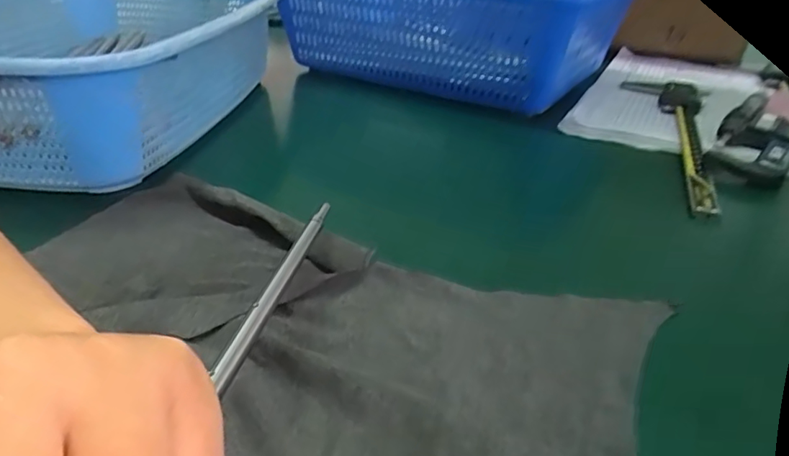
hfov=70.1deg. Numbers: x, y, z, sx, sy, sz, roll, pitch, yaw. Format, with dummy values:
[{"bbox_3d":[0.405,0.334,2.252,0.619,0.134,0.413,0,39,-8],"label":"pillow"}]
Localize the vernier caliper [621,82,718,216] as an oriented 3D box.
[{"bbox_3d":[0.221,-0.078,0.466,0.069,0.027,0.269,14,33,18],"label":"vernier caliper"}]

